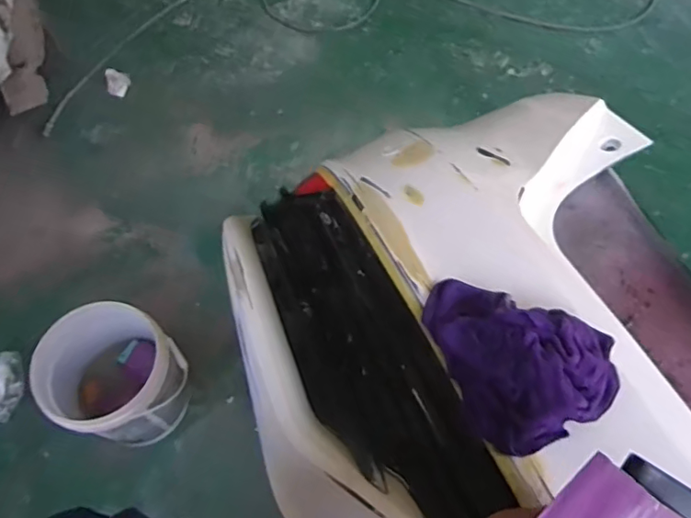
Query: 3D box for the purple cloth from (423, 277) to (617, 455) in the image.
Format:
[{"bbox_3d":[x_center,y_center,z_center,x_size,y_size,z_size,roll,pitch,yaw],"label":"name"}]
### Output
[{"bbox_3d":[0.150,0.095,0.506,0.186,0.073,0.142,26,67,14],"label":"purple cloth"}]

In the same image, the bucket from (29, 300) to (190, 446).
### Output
[{"bbox_3d":[-0.563,0.315,1.429,0.299,0.341,0.299,-1,63,1],"label":"bucket"}]

